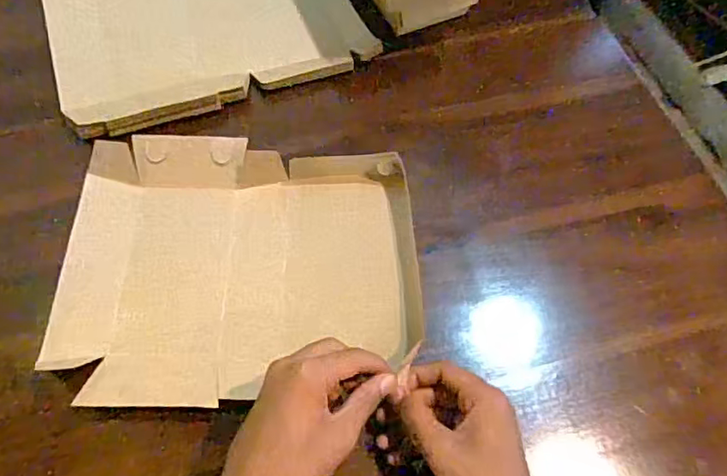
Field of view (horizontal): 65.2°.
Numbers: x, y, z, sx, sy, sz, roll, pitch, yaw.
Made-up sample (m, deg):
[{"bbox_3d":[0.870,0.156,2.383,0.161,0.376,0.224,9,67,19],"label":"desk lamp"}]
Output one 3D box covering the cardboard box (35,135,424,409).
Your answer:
[{"bbox_3d":[-0.108,0.021,0.494,0.296,0.041,0.237,-1,63,-1],"label":"cardboard box"}]

